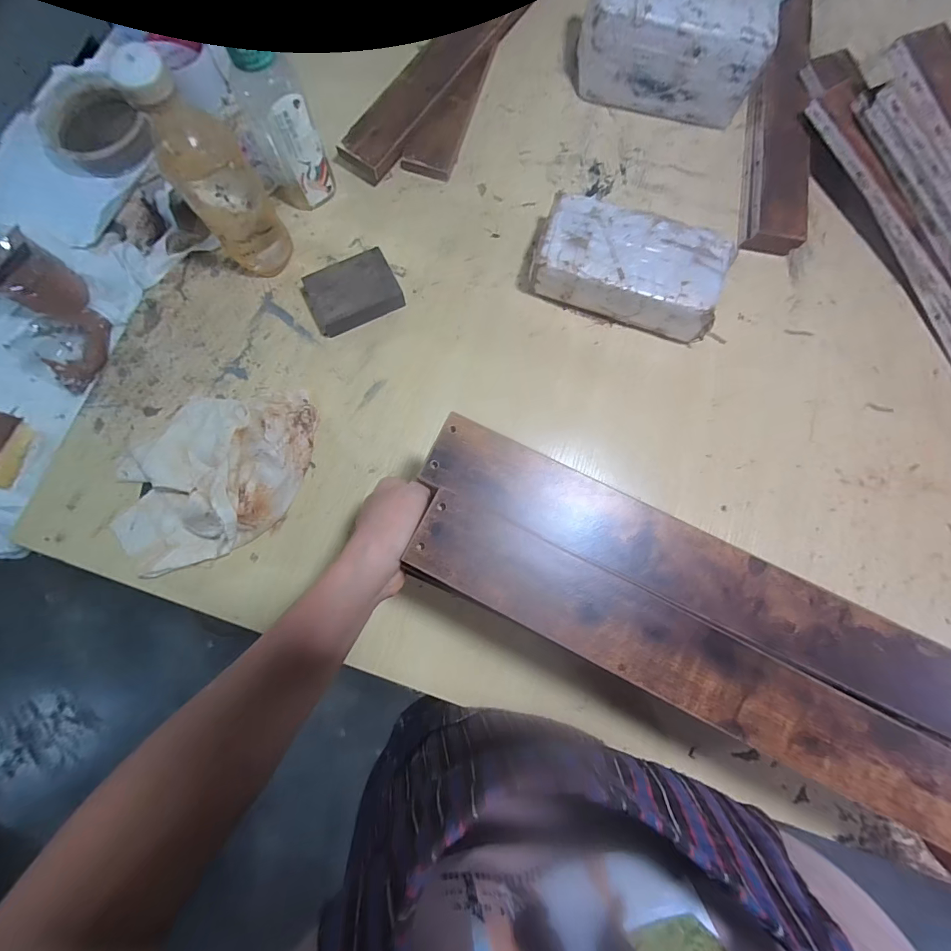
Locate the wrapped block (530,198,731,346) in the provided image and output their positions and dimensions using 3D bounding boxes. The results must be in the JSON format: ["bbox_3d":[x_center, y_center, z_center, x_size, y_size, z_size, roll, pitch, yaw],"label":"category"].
[{"bbox_3d":[0.175,-0.238,0.483,0.212,0.066,0.108,18,80,1],"label":"wrapped block"}]

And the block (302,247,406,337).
[{"bbox_3d":[-0.142,-0.211,0.484,0.101,0.029,0.072,-27,82,-6],"label":"block"}]

